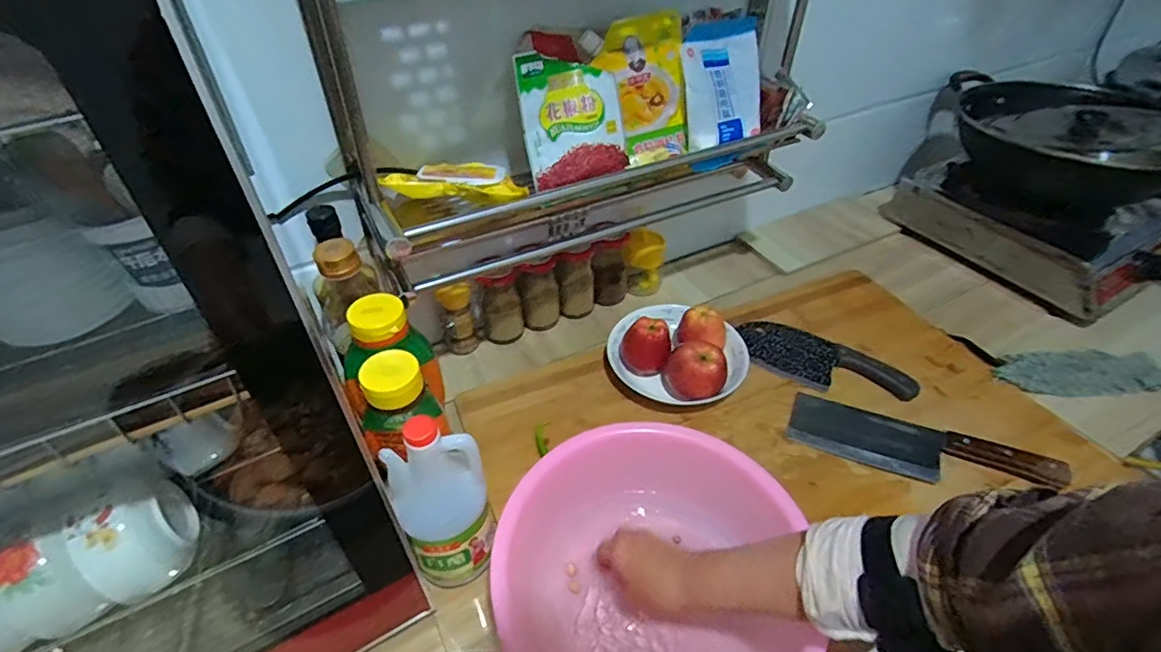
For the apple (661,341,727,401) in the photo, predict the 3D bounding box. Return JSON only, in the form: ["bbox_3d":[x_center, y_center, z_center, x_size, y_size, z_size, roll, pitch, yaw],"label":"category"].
[{"bbox_3d":[0.146,0.062,0.717,0.079,0.071,0.065,10,45,10],"label":"apple"}]

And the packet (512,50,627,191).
[{"bbox_3d":[-0.007,-0.233,0.625,0.118,0.138,0.019,-20,22,-17],"label":"packet"}]

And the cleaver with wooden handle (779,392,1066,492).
[{"bbox_3d":[0.401,0.139,0.663,0.281,0.028,0.078,15,46,15],"label":"cleaver with wooden handle"}]

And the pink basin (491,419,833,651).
[{"bbox_3d":[0.069,0.224,0.517,0.282,0.094,0.248,23,48,22],"label":"pink basin"}]

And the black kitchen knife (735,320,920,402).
[{"bbox_3d":[0.331,0.047,0.771,0.232,0.018,0.094,28,50,26],"label":"black kitchen knife"}]

